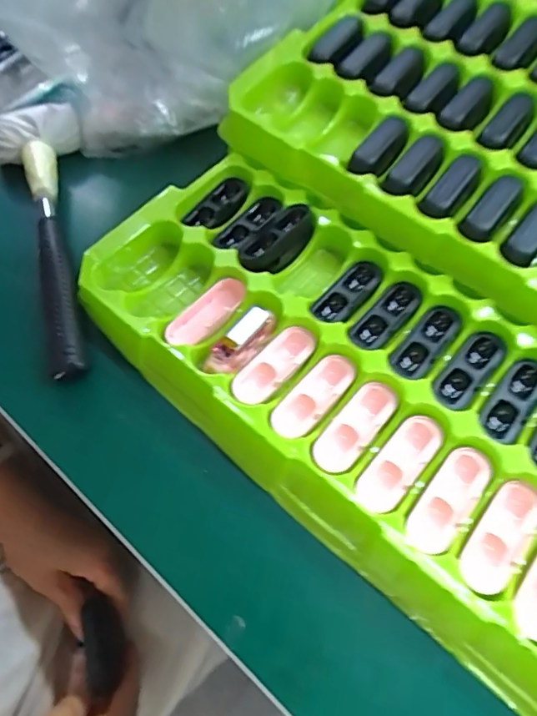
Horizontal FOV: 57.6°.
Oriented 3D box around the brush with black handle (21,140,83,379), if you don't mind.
[{"bbox_3d":[-0.157,-0.079,0.353,0.024,0.022,0.211,-17,62,-7],"label":"brush with black handle"}]

